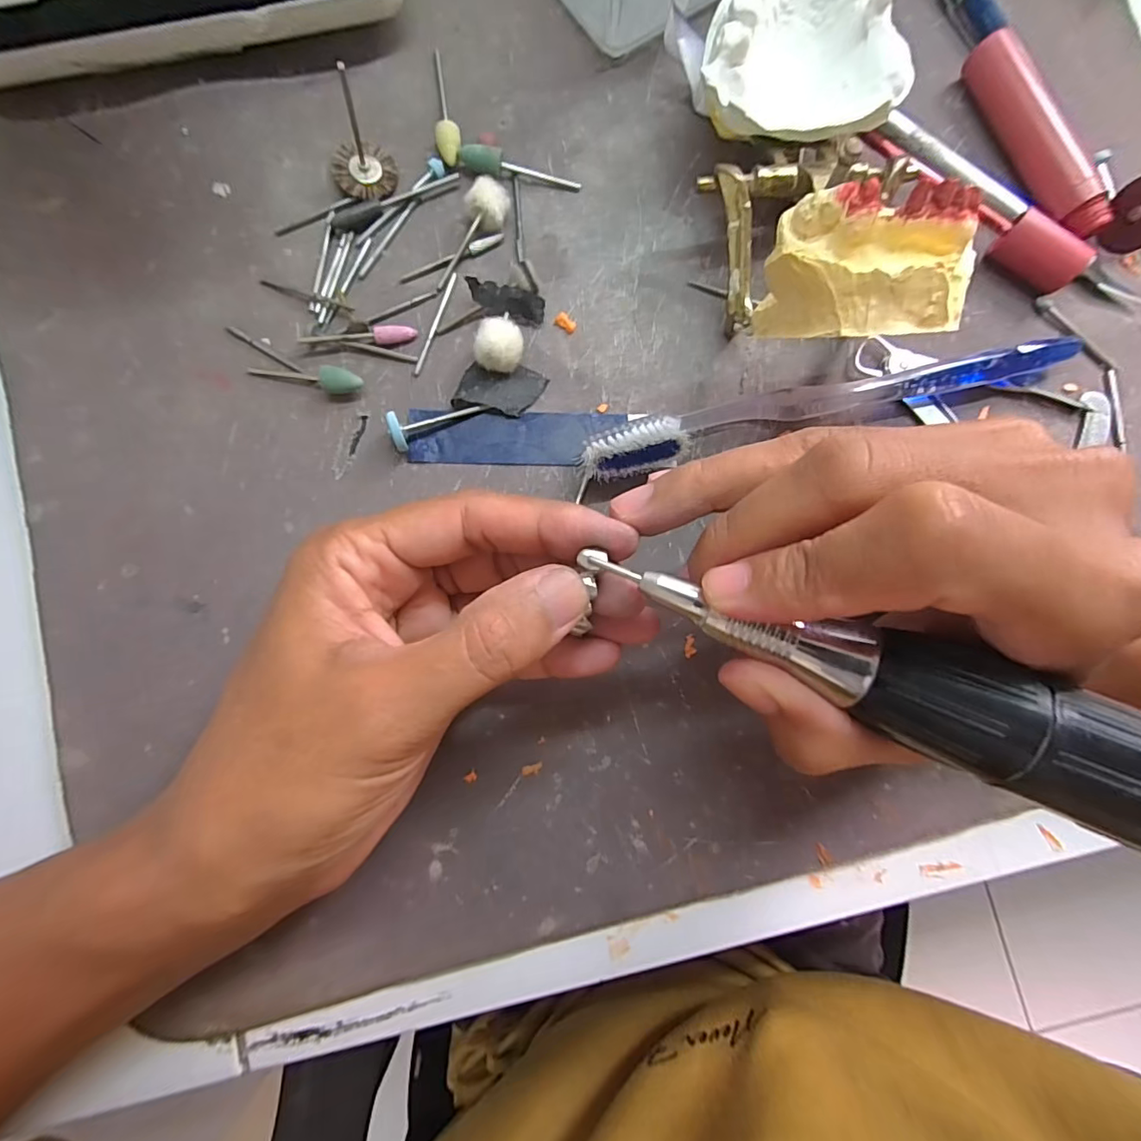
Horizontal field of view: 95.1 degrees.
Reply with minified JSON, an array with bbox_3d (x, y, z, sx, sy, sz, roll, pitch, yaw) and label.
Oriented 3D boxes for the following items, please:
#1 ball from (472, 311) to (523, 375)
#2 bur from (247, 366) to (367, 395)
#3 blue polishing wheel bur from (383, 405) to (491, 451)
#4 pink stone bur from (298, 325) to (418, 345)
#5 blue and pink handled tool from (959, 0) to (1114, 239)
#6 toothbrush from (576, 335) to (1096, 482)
[{"bbox_3d":[-0.026,-0.085,0.196,0.017,0.016,0.017,0,84,0],"label":"ball"},{"bbox_3d":[-0.102,-0.074,0.201,0.045,0.008,0.009,10,84,14],"label":"bur"},{"bbox_3d":[-0.050,-0.056,0.198,0.037,0.012,0.013,-18,84,-16],"label":"blue polishing wheel bur"},{"bbox_3d":[-0.083,-0.091,0.203,0.044,0.005,0.008,-2,84,0],"label":"pink stone bur"},{"bbox_3d":[0.175,-0.196,0.209,0.014,0.018,0.142,-19,84,-2],"label":"blue and pink handled tool"},{"bbox_3d":[0.093,-0.063,0.193,0.184,0.022,0.022,-16,84,-2],"label":"toothbrush"}]

